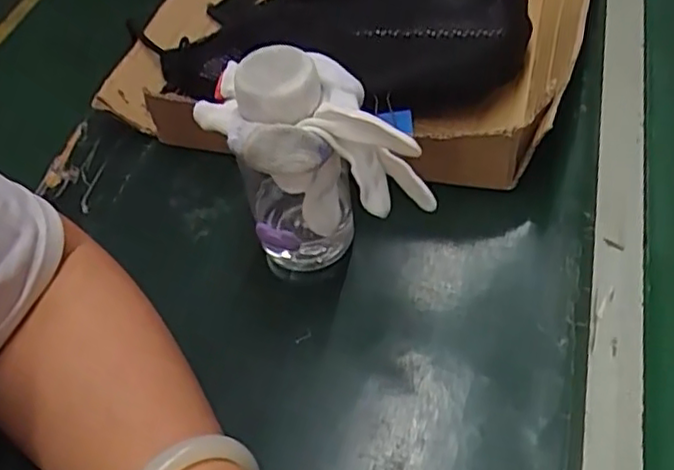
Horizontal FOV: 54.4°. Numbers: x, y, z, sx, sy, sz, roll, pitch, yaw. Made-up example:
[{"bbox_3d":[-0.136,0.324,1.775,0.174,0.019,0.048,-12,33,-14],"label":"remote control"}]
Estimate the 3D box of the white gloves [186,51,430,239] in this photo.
[{"bbox_3d":[-0.012,-0.053,0.359,0.129,0.084,0.073,5,53,8],"label":"white gloves"}]

